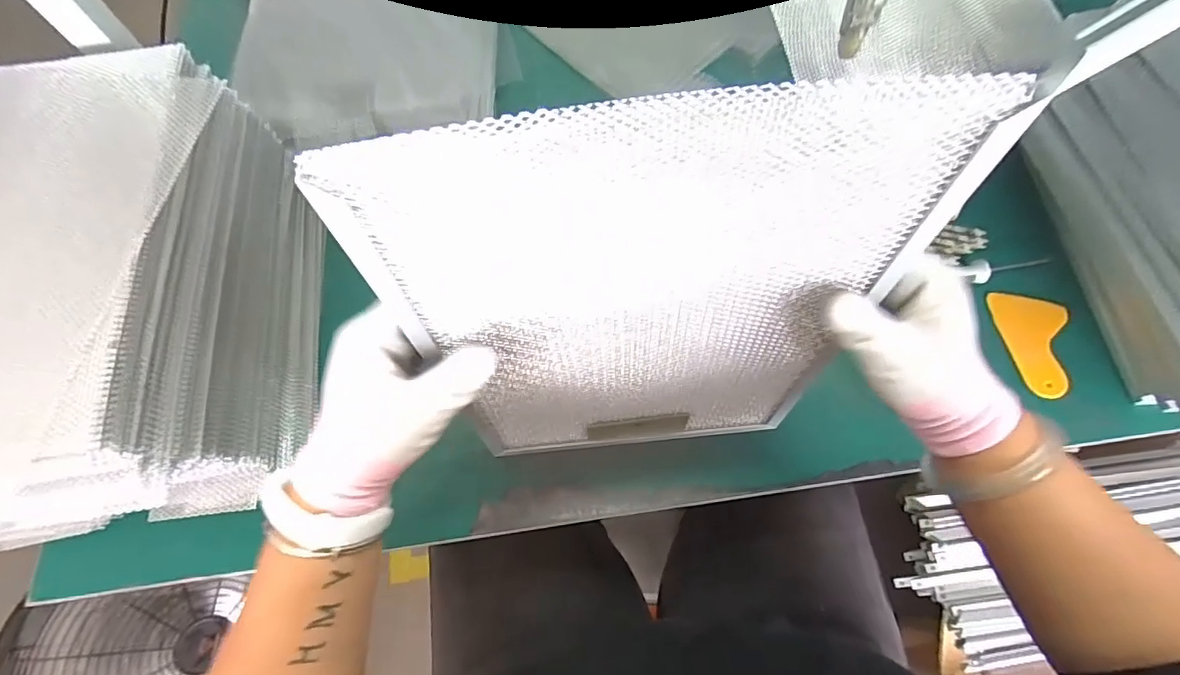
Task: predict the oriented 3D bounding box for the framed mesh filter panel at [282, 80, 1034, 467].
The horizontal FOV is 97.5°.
[{"bbox_3d":[0.034,0.006,0.319,0.250,0.334,0.015,-6,61,-1],"label":"framed mesh filter panel"}]

